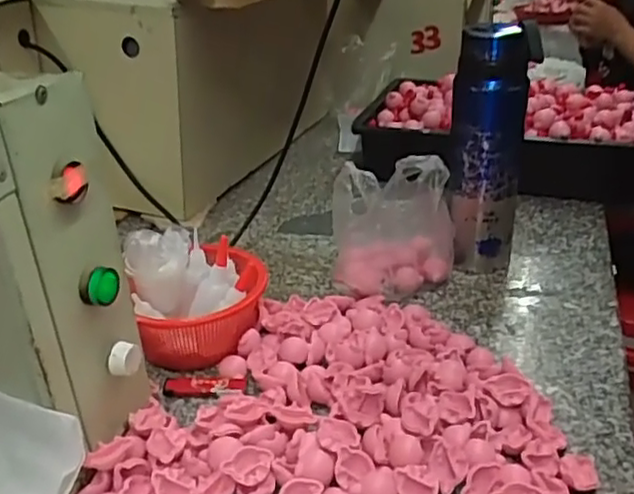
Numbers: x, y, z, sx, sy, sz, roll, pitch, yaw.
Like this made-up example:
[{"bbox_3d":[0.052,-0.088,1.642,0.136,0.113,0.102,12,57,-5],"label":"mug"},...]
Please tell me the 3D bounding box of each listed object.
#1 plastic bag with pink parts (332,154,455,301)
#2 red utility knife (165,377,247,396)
[{"bbox_3d":[0.087,-0.022,0.747,0.133,0.153,0.131,4,27,10],"label":"plastic bag with pink parts"},{"bbox_3d":[-0.102,0.127,0.601,0.073,0.015,0.016,1,27,6],"label":"red utility knife"}]

